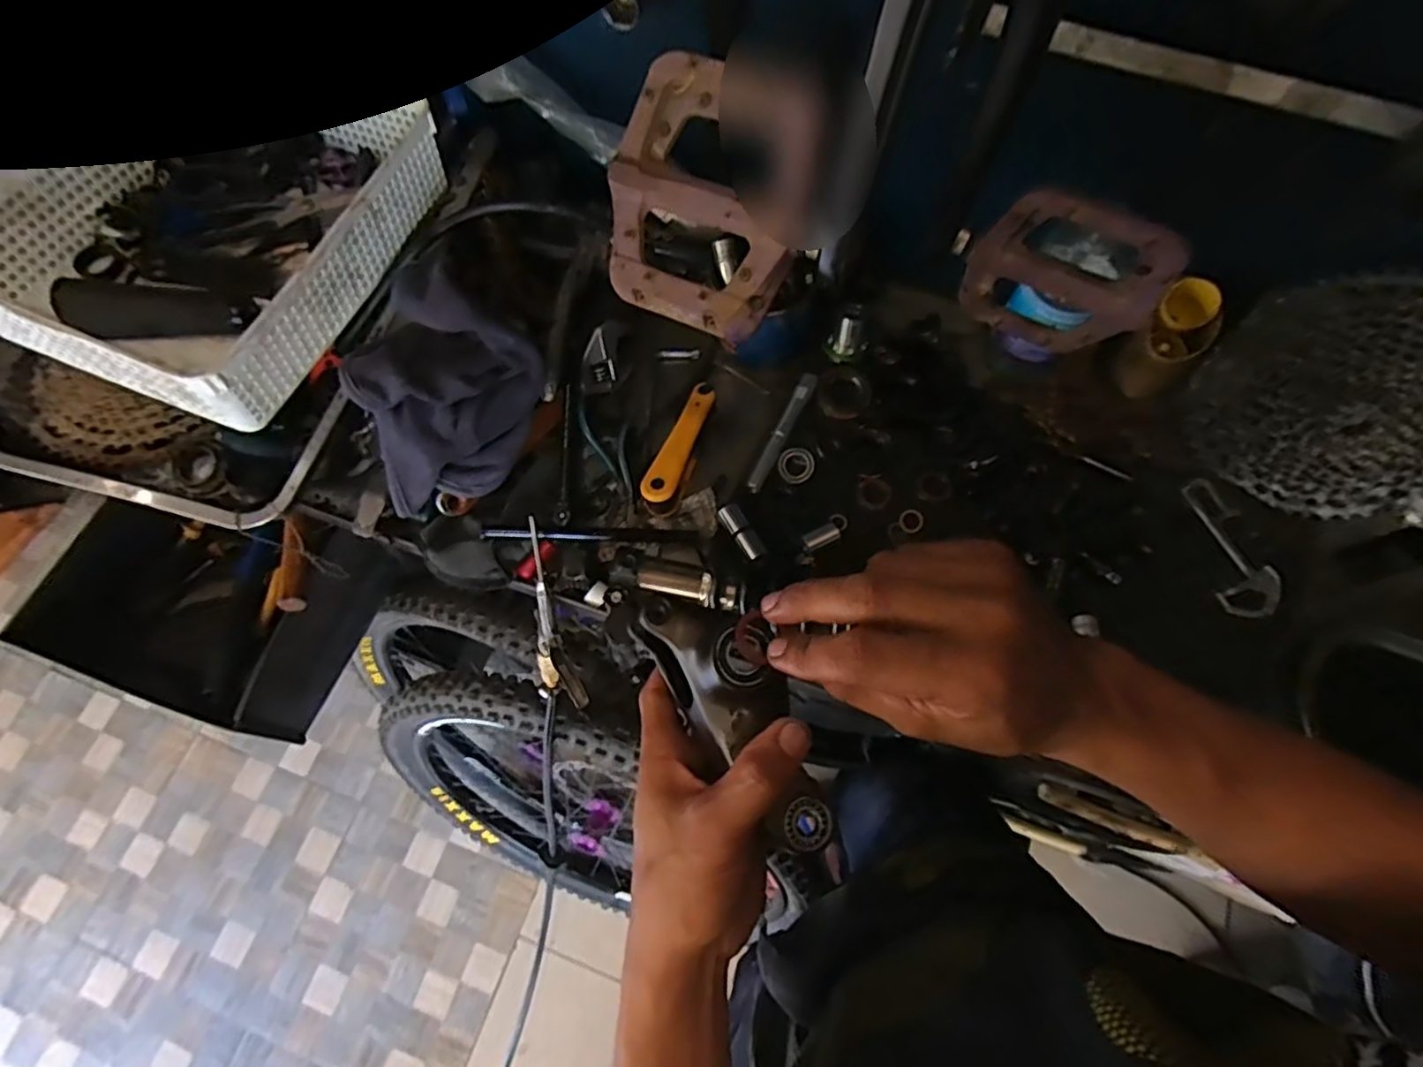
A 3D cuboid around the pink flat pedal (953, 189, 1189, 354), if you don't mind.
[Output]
[{"bbox_3d":[0.188,-0.143,0.363,0.106,0.099,0.017,24,72,11],"label":"pink flat pedal"}]

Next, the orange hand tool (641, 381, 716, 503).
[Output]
[{"bbox_3d":[-0.028,-0.083,0.591,0.026,0.007,0.128,23,64,-1],"label":"orange hand tool"}]

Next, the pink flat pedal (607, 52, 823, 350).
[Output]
[{"bbox_3d":[-0.001,-0.154,0.309,0.094,0.015,0.111,26,111,13],"label":"pink flat pedal"}]

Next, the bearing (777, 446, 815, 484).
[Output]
[{"bbox_3d":[0.078,-0.063,0.614,0.034,0.007,0.034,-1,69,2],"label":"bearing"}]

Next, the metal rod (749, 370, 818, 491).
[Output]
[{"bbox_3d":[0.068,-0.099,0.617,0.016,0.011,0.134,23,72,11],"label":"metal rod"}]

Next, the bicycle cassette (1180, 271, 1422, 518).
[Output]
[{"bbox_3d":[0.493,-0.101,0.517,0.190,0.189,0.043,32,42,13],"label":"bicycle cassette"}]

